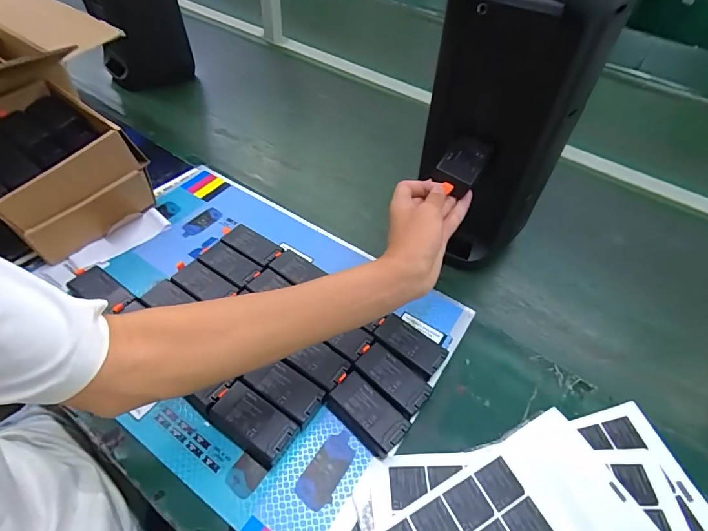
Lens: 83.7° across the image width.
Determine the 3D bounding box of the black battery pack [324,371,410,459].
[{"bbox_3d":[0.015,0.166,0.442,0.089,0.024,0.047,37,57,23],"label":"black battery pack"}]

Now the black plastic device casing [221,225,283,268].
[{"bbox_3d":[-0.150,-0.023,0.589,0.087,0.026,0.045,28,54,18],"label":"black plastic device casing"}]

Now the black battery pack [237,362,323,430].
[{"bbox_3d":[-0.079,0.143,0.451,0.085,0.024,0.045,29,54,18],"label":"black battery pack"}]

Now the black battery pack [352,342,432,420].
[{"bbox_3d":[0.044,0.138,0.470,0.088,0.024,0.051,34,56,22],"label":"black battery pack"}]

